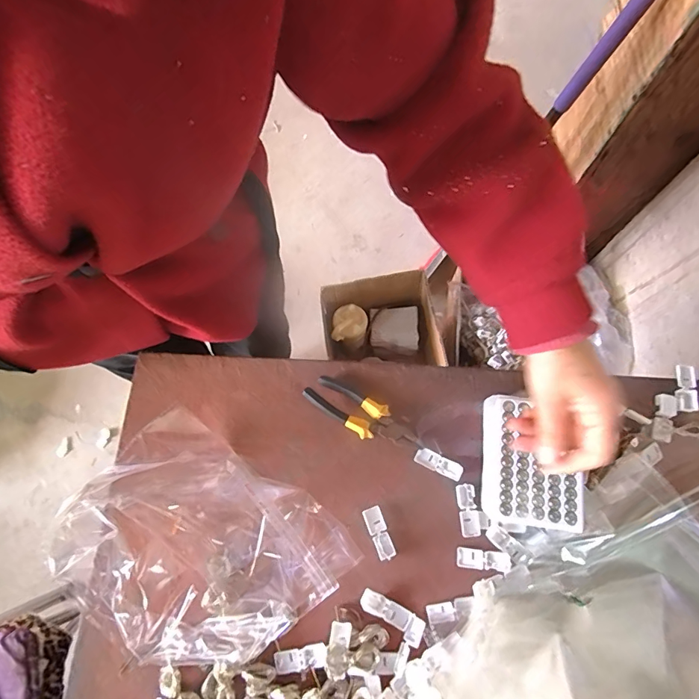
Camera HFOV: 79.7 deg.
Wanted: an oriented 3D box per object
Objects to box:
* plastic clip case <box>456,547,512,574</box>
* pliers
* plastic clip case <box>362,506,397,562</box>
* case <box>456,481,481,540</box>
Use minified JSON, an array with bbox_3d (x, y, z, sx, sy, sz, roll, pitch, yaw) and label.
[{"bbox_3d":[0.148,0.234,0.464,0.057,0.009,0.022,7,72,4],"label":"plastic clip case"},{"bbox_3d":[0.018,0.079,0.505,0.147,0.027,0.046,27,74,11],"label":"pliers"},{"bbox_3d":[0.034,0.208,0.475,0.022,0.008,0.056,-23,72,-6],"label":"plastic clip case"},{"bbox_3d":[0.135,0.184,0.478,0.020,0.006,0.057,-5,71,0],"label":"case"}]

